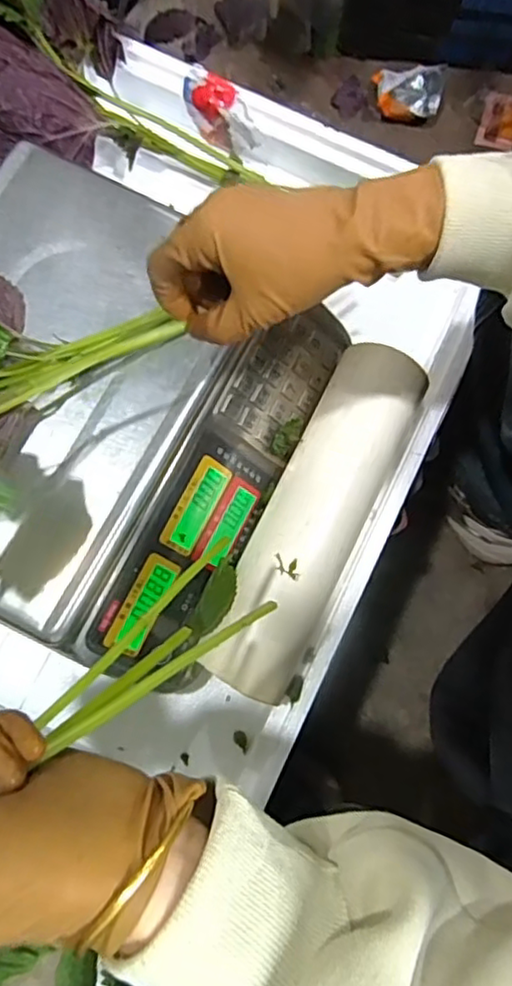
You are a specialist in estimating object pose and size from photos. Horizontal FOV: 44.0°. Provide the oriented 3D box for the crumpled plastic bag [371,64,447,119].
[{"bbox_3d":[0.221,-0.572,0.898,0.103,0.046,0.068,-5,79,-2],"label":"crumpled plastic bag"}]

